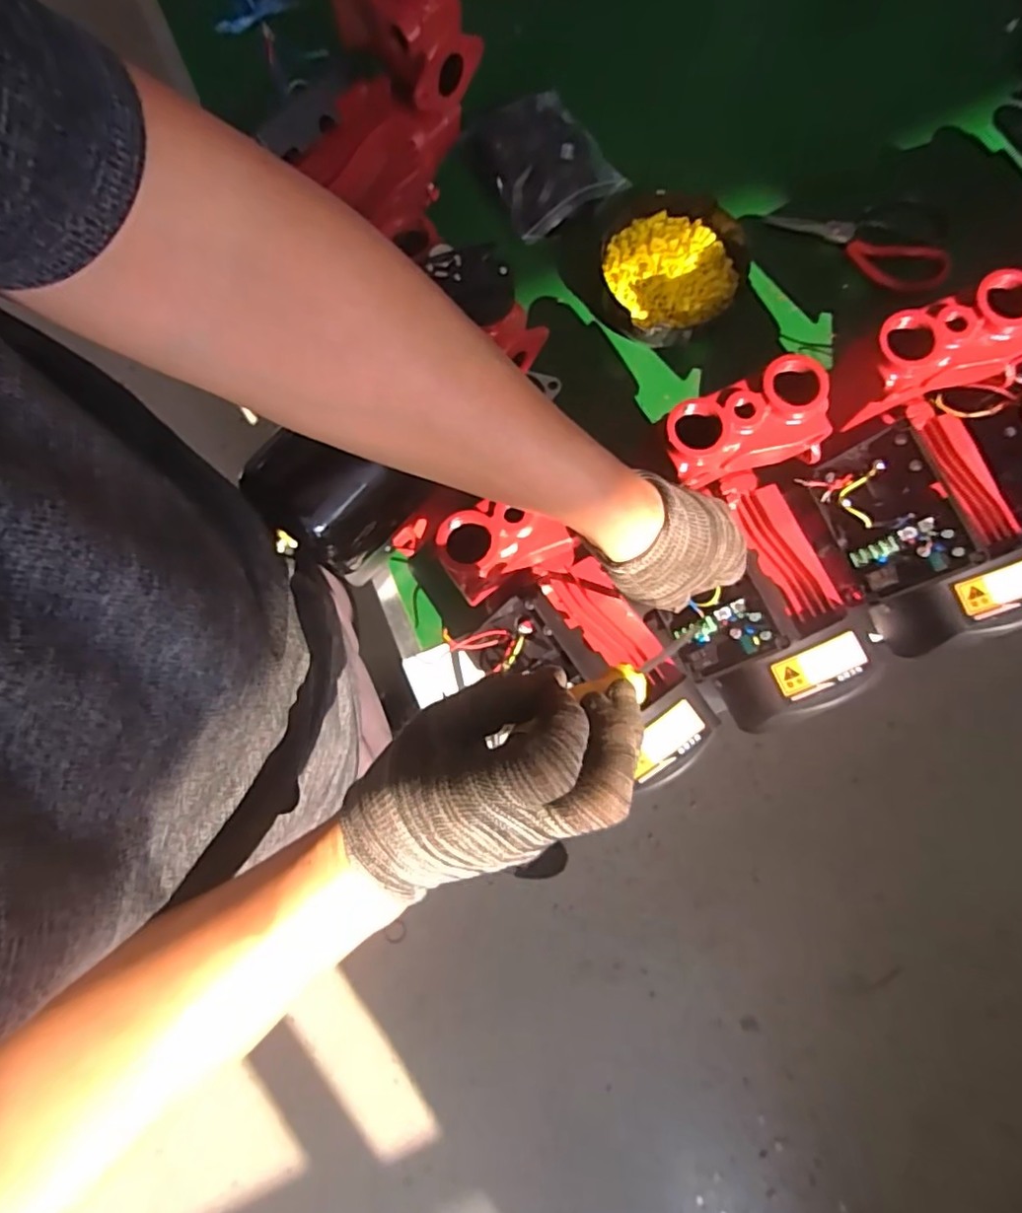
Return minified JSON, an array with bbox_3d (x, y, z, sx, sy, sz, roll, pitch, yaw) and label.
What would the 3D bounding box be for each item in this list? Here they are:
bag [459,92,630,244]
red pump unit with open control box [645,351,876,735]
[{"bbox_3d":[0.031,-0.457,0.626,0.112,0.030,0.137,-30,81,-3],"label":"bag"},{"bbox_3d":[0.184,-0.037,0.462,0.128,0.088,0.257,-12,106,-2],"label":"red pump unit with open control box"}]

